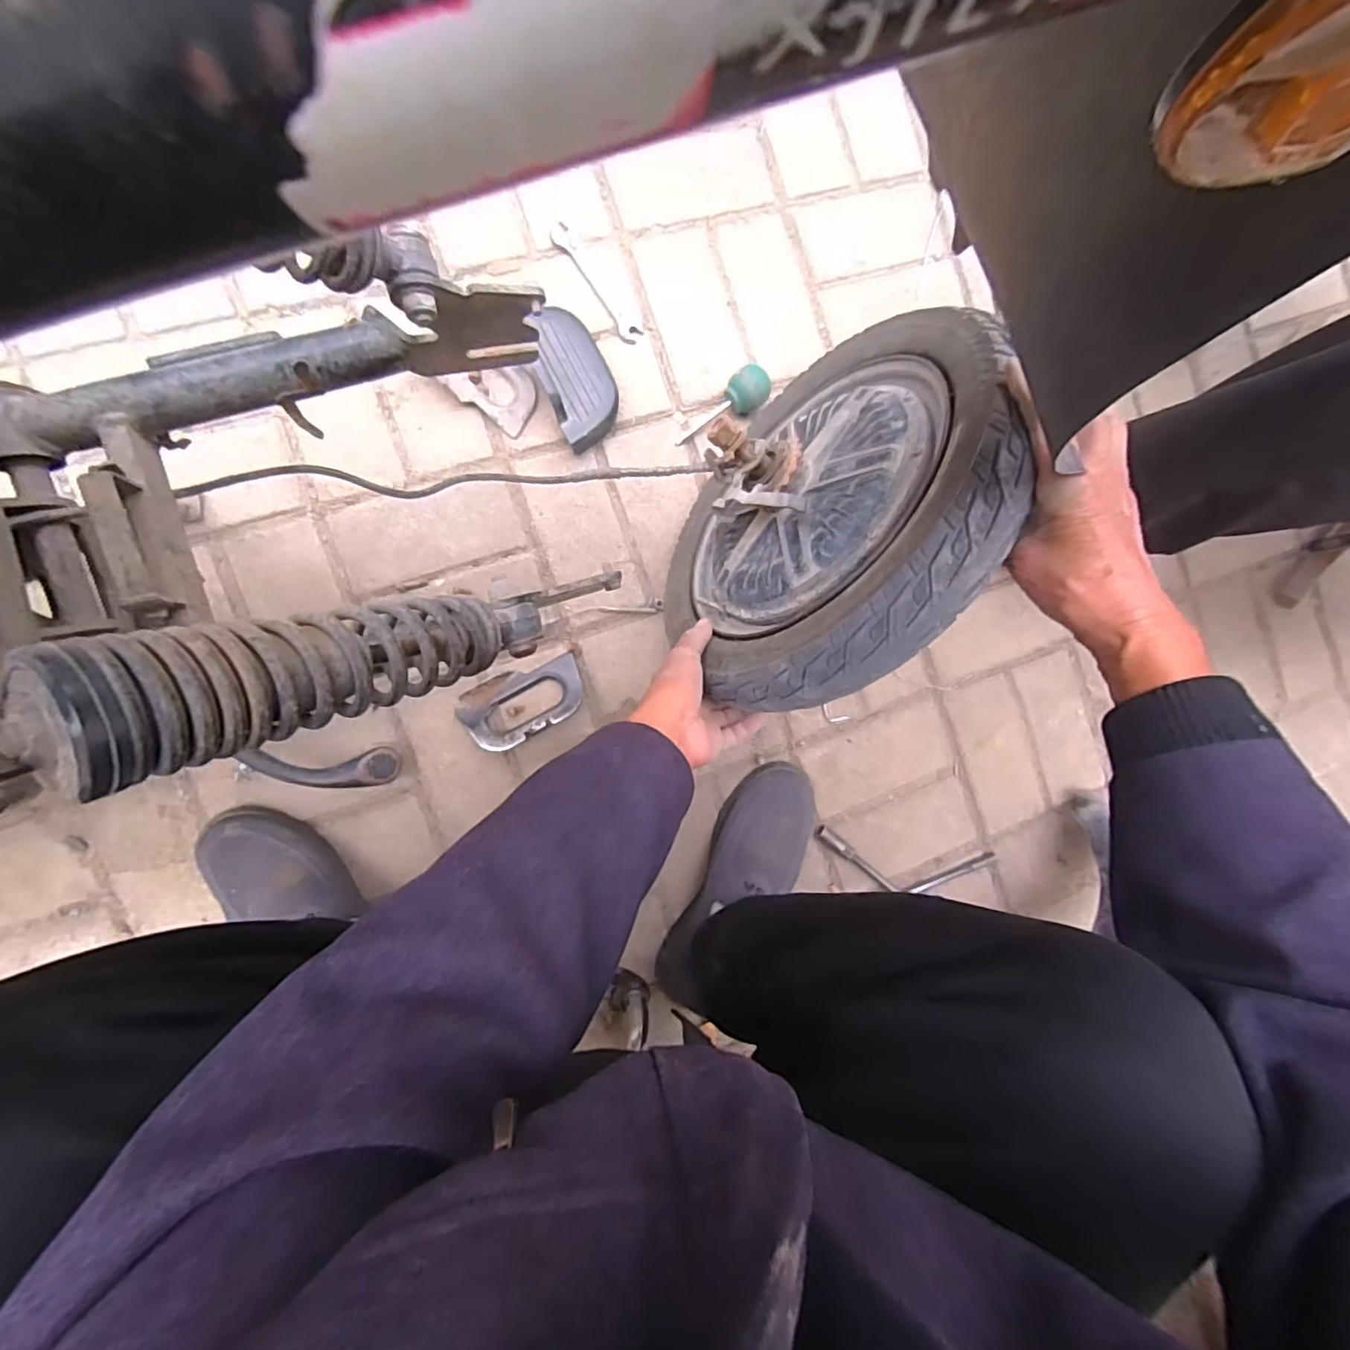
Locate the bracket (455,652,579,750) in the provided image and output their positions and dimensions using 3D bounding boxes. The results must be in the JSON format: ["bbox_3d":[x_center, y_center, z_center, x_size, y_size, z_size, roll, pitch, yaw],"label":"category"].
[{"bbox_3d":[-0.161,0.028,0.625,0.132,0.019,0.073,-27,94,-8],"label":"bracket"}]

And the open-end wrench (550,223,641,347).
[{"bbox_3d":[-0.088,-0.433,0.646,0.025,0.008,0.150,-36,95,-7],"label":"open-end wrench"}]

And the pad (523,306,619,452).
[{"bbox_3d":[-0.108,-0.319,0.624,0.074,0.041,0.139,-26,94,-8],"label":"pad"}]

